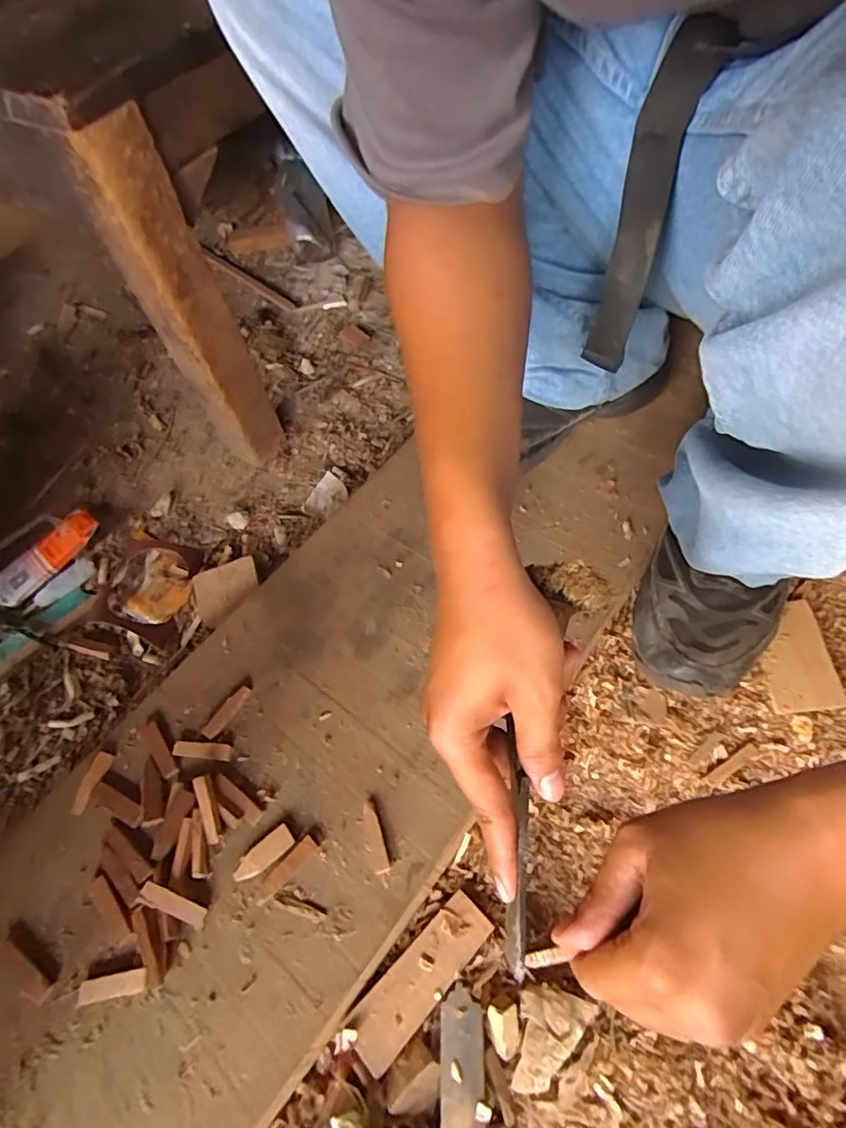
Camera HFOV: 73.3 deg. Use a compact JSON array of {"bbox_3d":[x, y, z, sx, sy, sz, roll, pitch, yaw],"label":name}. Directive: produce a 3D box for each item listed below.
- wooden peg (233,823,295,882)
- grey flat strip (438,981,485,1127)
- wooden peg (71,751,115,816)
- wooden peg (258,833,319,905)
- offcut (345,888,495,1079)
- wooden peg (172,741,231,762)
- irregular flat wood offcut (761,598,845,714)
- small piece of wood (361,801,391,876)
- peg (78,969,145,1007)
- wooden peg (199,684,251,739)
[{"bbox_3d":[-0.115,0.210,0.410,0.047,0.005,0.017,-37,62,-17],"label":"wooden peg"},{"bbox_3d":[0.023,0.318,0.352,0.027,0.007,0.089,0,58,5],"label":"grey flat strip"},{"bbox_3d":[-0.262,0.172,0.448,0.014,0.007,0.048,11,60,12],"label":"wooden peg"},{"bbox_3d":[-0.097,0.218,0.403,0.012,0.007,0.053,36,67,24],"label":"wooden peg"},{"bbox_3d":[-0.002,0.276,0.381,0.034,0.010,0.110,39,68,25],"label":"offcut"},{"bbox_3d":[-0.177,0.149,0.454,0.046,0.004,0.013,7,73,-3],"label":"wooden peg"},{"bbox_3d":[0.313,0.077,0.481,0.053,0.008,0.095,-4,58,3],"label":"irregular flat wood offcut"},{"bbox_3d":[-0.036,0.196,0.410,0.012,0.004,0.049,-19,58,-7],"label":"small piece of wood"},{"bbox_3d":[-0.207,0.281,0.379,0.047,0.006,0.014,-12,58,-3],"label":"peg"},{"bbox_3d":[-0.162,0.122,0.469,0.013,0.007,0.049,30,65,21],"label":"wooden peg"}]

